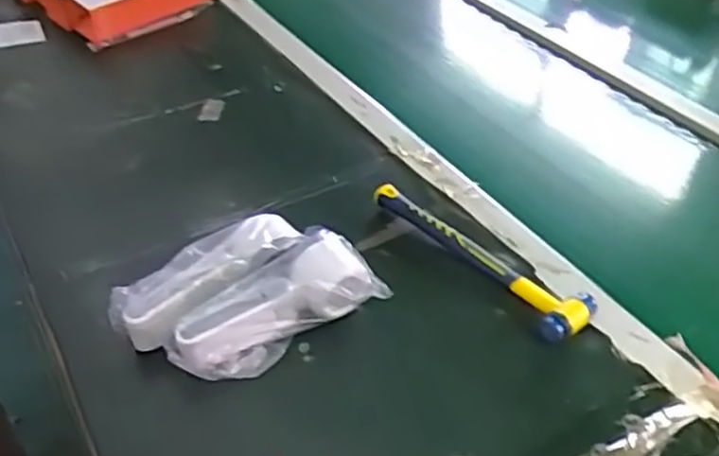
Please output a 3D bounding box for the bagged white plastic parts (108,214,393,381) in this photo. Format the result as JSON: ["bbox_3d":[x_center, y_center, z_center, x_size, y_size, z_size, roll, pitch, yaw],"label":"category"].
[{"bbox_3d":[-0.097,0.061,0.621,0.201,0.068,0.111,-23,46,-24],"label":"bagged white plastic parts"}]

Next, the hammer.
[{"bbox_3d":[0.114,0.021,0.683,0.060,0.023,0.241,-27,48,-27],"label":"hammer"}]

